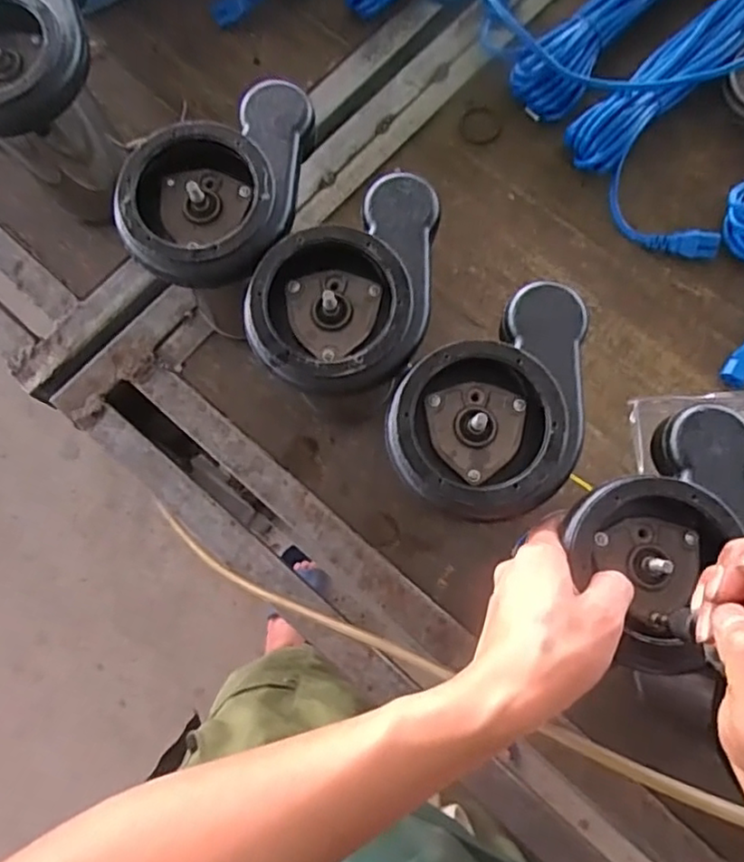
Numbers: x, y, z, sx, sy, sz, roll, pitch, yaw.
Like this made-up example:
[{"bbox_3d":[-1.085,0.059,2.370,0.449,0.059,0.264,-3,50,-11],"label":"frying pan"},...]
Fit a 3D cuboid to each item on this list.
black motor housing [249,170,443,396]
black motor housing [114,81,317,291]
[{"bbox_3d":[-0.018,-0.106,0.442,0.123,0.041,0.167,14,77,5],"label":"black motor housing"},{"bbox_3d":[-0.112,-0.182,0.457,0.120,0.045,0.162,14,77,5],"label":"black motor housing"}]

